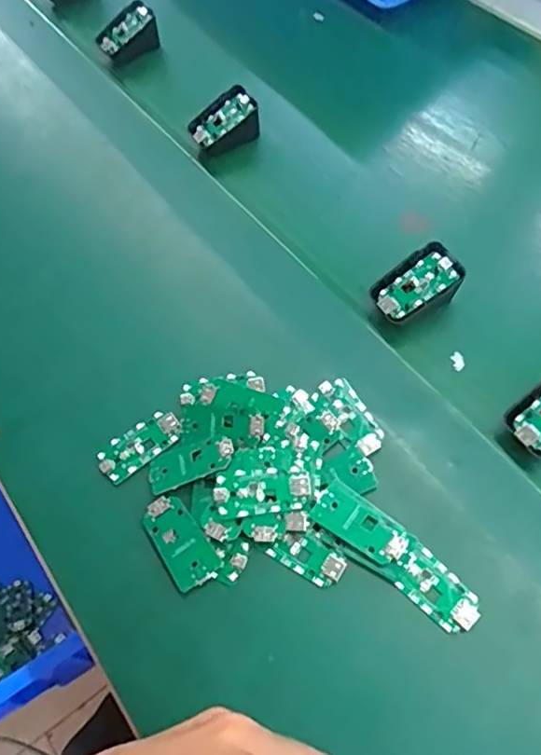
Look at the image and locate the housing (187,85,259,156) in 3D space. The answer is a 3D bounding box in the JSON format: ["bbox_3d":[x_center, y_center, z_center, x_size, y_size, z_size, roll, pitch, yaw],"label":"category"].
[{"bbox_3d":[-0.047,-0.253,0.599,0.063,0.046,0.043,-32,62,-14],"label":"housing"}]

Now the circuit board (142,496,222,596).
[{"bbox_3d":[-0.061,0.110,0.405,0.032,0.005,0.063,-31,62,-13],"label":"circuit board"}]

